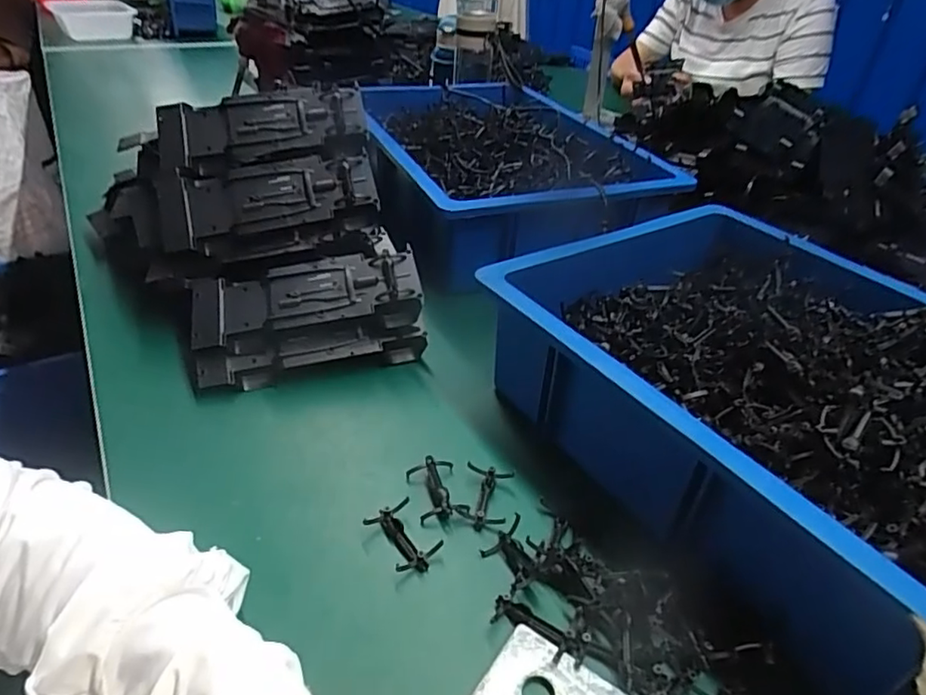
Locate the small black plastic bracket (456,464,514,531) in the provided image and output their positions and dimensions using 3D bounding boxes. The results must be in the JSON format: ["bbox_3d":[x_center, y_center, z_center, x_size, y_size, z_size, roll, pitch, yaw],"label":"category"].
[{"bbox_3d":[0.015,0.106,0.422,0.033,0.013,0.047,10,36,7],"label":"small black plastic bracket"}]

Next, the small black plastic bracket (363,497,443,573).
[{"bbox_3d":[-0.038,0.125,0.392,0.033,0.015,0.050,-18,42,-28],"label":"small black plastic bracket"}]

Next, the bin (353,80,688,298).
[{"bbox_3d":[0.027,-0.251,0.809,0.352,0.105,0.494,-7,37,-16],"label":"bin"}]

